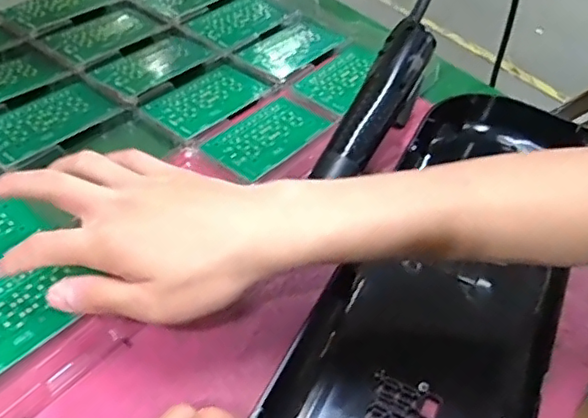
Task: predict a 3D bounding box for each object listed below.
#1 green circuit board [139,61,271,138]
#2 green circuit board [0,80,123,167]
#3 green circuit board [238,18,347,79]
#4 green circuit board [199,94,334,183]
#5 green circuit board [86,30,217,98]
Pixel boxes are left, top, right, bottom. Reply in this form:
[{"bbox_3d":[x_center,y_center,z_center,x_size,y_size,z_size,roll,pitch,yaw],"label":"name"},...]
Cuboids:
[{"bbox_3d":[-0.074,-0.097,0.522,0.062,0.005,0.105,32,49,24],"label":"green circuit board"},{"bbox_3d":[-0.201,-0.073,0.482,0.059,0.005,0.107,36,53,21],"label":"green circuit board"},{"bbox_3d":[-0.001,-0.162,0.589,0.057,0.004,0.106,35,53,20],"label":"green circuit board"},{"bbox_3d":[-0.020,-0.063,0.497,0.059,0.005,0.106,34,52,20],"label":"green circuit board"},{"bbox_3d":[-0.128,-0.137,0.549,0.057,0.004,0.105,37,54,22],"label":"green circuit board"}]

